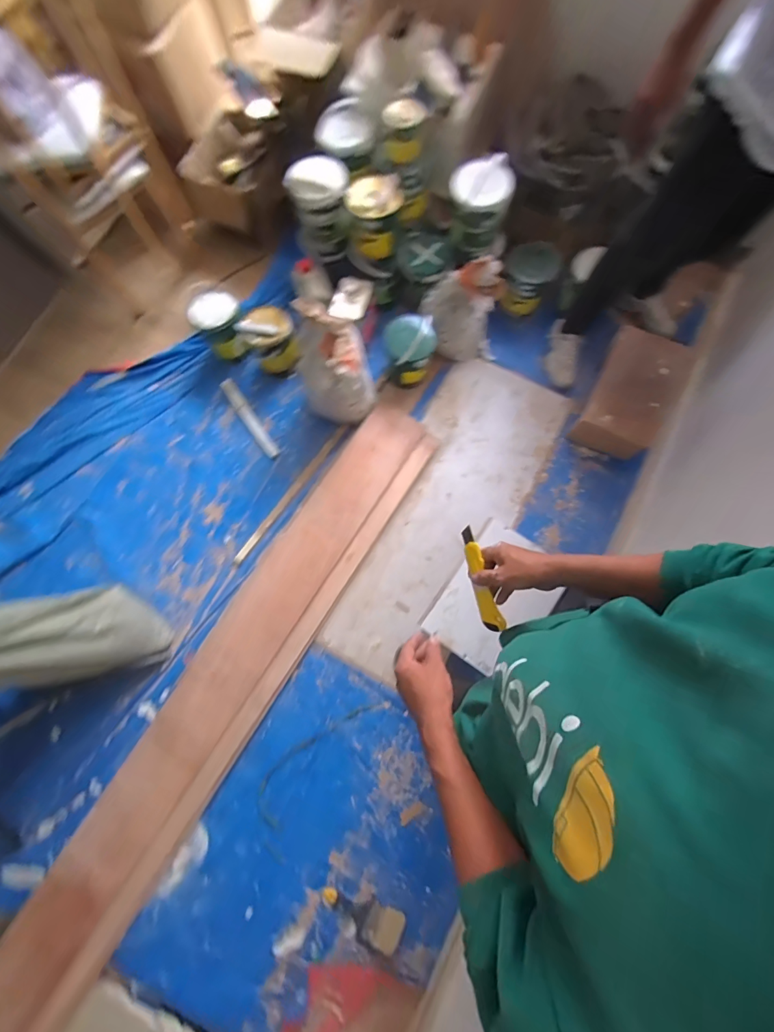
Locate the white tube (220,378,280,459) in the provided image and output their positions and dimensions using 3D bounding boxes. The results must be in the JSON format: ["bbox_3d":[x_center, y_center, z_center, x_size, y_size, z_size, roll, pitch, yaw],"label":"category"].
[{"bbox_3d":[-0.555,-0.395,1.679,0.059,0.065,0.358,-34,78,-6],"label":"white tube"}]

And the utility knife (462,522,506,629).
[{"bbox_3d":[0.148,0.100,0.656,0.029,0.023,0.169,-17,94,-3],"label":"utility knife"}]

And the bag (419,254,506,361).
[{"bbox_3d":[0.296,-0.785,1.590,0.305,0.330,0.216,-2,77,1],"label":"bag"}]

